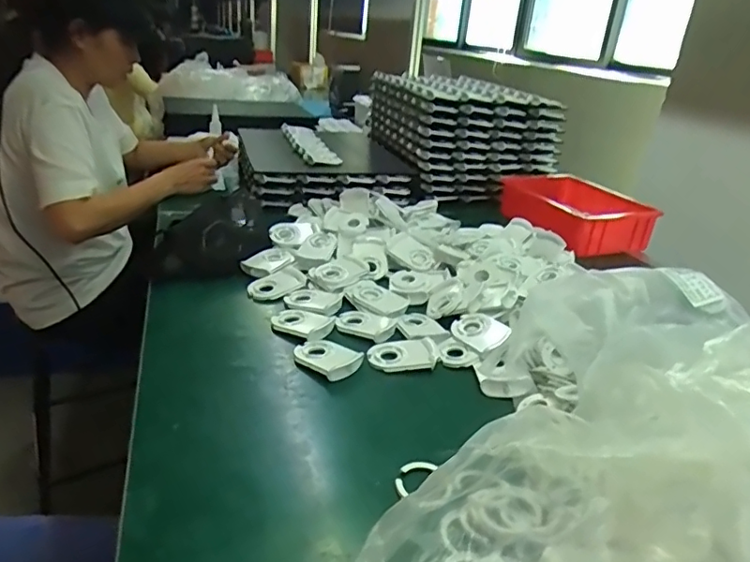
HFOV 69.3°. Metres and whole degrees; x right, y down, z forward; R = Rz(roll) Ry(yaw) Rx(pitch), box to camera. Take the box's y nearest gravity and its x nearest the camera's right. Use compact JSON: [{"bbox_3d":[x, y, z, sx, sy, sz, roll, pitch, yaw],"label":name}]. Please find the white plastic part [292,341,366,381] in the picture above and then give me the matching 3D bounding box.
[{"bbox_3d":[-0.054,0.089,0.644,0.061,0.016,0.075,-17,33,-39],"label":"white plastic part"}]

